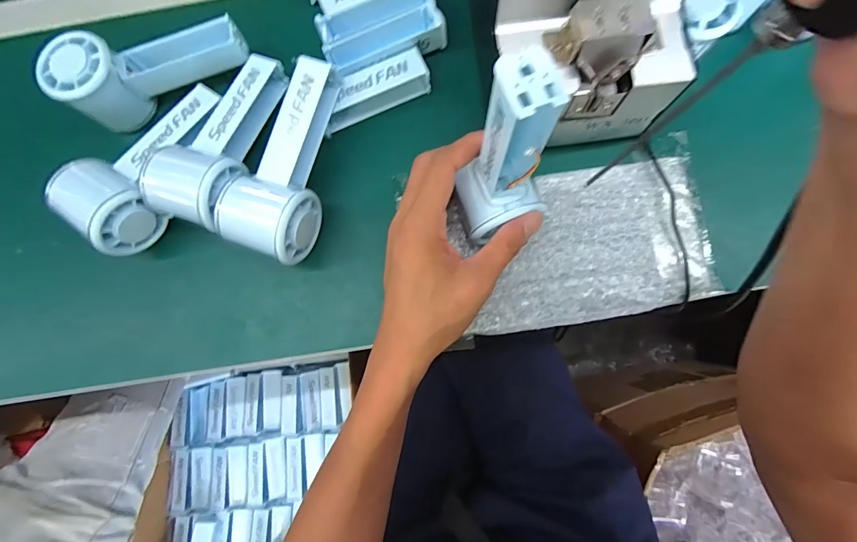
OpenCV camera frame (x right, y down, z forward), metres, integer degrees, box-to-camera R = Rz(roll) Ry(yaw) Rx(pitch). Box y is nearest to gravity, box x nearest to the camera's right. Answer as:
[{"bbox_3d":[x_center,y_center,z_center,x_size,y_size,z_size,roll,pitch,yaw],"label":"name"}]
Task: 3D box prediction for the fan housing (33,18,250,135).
[{"bbox_3d":[-0.227,-0.168,0.325,0.146,0.058,0.058,-17,80,1],"label":"fan housing"}]

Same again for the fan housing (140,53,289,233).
[{"bbox_3d":[-0.166,-0.109,0.320,0.069,0.050,0.155,19,70,7],"label":"fan housing"}]

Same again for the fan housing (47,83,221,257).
[{"bbox_3d":[-0.224,-0.090,0.309,0.061,0.051,0.146,37,85,9],"label":"fan housing"}]

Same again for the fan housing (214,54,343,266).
[{"bbox_3d":[-0.114,-0.087,0.302,0.060,0.048,0.153,9,82,5],"label":"fan housing"}]

